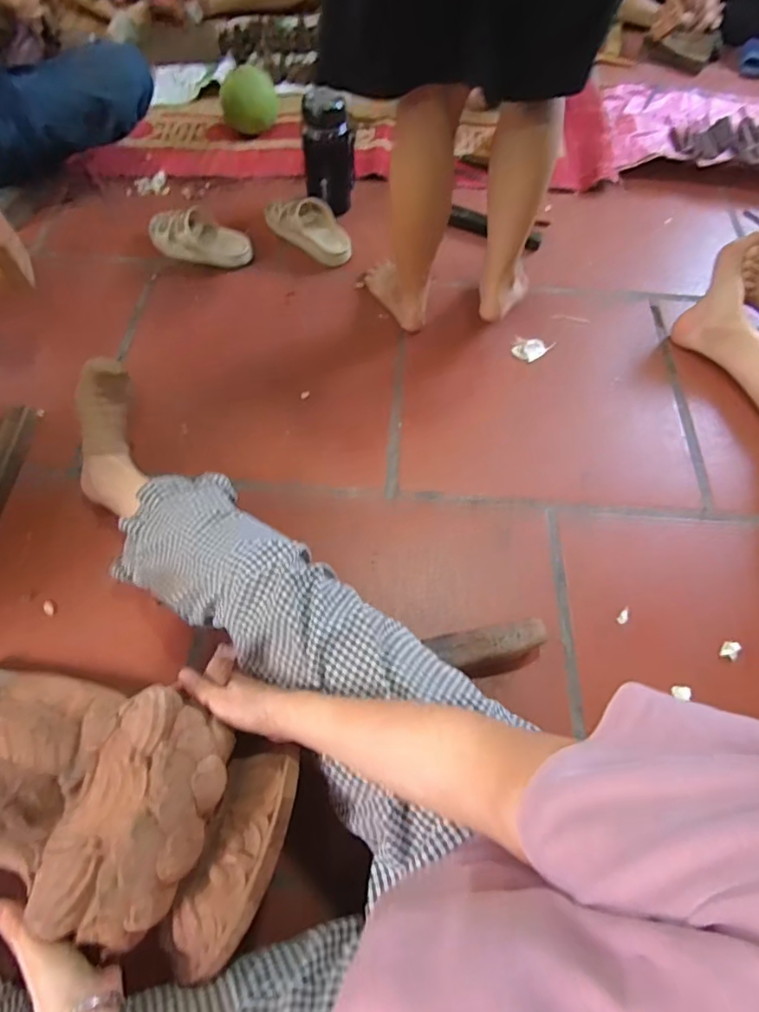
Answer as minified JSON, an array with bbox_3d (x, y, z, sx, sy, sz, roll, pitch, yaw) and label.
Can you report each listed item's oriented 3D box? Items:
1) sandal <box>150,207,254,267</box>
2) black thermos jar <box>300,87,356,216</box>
[{"bbox_3d":[-0.379,-0.569,1.073,0.228,0.071,0.095,15,63,6],"label":"sandal"},{"bbox_3d":[-0.106,-0.736,1.084,0.106,0.206,0.105,0,64,0],"label":"black thermos jar"}]

